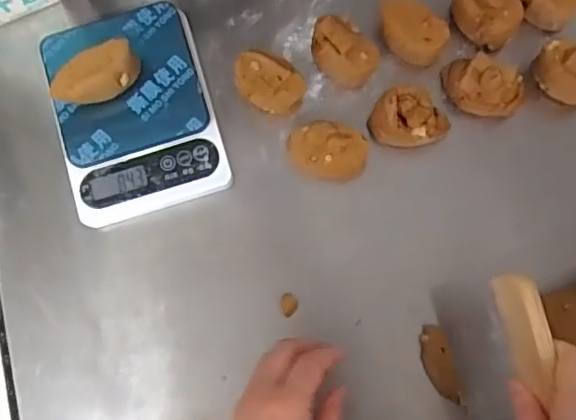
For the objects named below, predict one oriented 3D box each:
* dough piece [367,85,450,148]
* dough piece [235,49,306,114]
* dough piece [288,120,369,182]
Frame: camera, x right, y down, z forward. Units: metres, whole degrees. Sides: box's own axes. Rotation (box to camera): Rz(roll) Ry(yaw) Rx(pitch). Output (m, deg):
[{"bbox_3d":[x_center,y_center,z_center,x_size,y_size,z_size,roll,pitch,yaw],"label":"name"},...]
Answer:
[{"bbox_3d":[0.102,-0.076,0.501,0.055,0.039,0.057,-41,81,-4],"label":"dough piece"},{"bbox_3d":[-0.016,-0.109,0.516,0.064,0.043,0.043,32,84,7],"label":"dough piece"},{"bbox_3d":[0.032,-0.049,0.503,0.068,0.043,0.047,25,83,6],"label":"dough piece"}]

